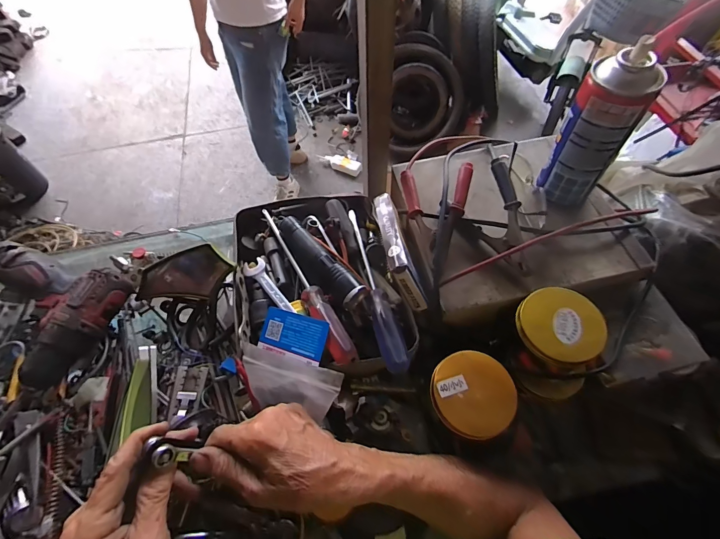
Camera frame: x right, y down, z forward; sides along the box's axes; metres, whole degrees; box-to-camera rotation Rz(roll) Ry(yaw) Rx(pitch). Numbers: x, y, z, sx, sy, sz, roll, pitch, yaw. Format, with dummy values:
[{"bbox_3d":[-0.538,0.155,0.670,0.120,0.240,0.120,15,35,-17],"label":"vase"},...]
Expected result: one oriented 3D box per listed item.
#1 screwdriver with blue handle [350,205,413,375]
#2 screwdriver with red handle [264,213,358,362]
[{"bbox_3d":[0.019,0.010,0.411,0.028,0.041,0.225,-9,62,-4],"label":"screwdriver with blue handle"},{"bbox_3d":[-0.065,0.010,0.414,0.029,0.037,0.228,-27,64,-13],"label":"screwdriver with red handle"}]

